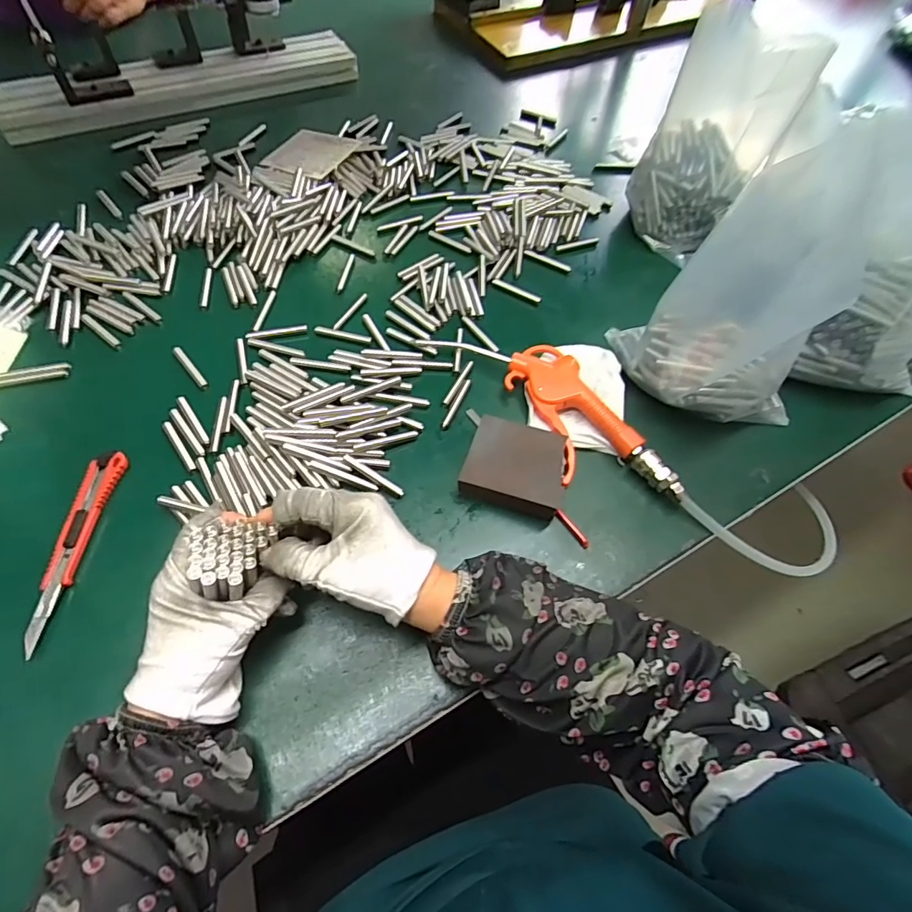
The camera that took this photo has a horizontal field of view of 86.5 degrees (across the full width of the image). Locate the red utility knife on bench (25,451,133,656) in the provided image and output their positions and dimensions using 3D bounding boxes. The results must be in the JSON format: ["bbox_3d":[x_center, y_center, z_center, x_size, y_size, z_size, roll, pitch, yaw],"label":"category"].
[{"bbox_3d":[-0.285,0.064,0.360,0.024,0.008,0.150,4,59,-1],"label":"red utility knife on bench"}]

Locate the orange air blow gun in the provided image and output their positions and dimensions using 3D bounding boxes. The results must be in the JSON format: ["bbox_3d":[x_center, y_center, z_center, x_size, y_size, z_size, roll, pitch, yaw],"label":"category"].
[{"bbox_3d":[0.083,-0.047,0.438,0.088,0.027,0.254,-31,65,-19],"label":"orange air blow gun"}]

